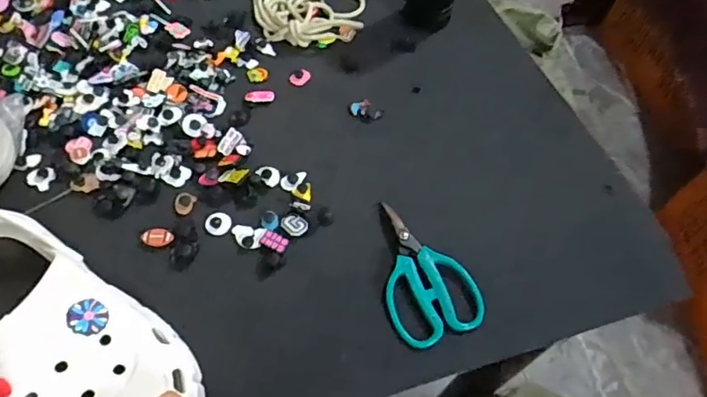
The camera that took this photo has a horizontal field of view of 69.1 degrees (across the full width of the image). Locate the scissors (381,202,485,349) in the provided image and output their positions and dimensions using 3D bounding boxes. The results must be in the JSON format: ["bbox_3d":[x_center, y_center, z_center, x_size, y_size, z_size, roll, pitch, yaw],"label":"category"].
[{"bbox_3d":[0.061,0.065,0.484,0.083,0.011,0.139,-16,59,-15],"label":"scissors"}]

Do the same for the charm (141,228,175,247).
[{"bbox_3d":[-0.187,0.038,0.490,0.030,0.007,0.019,11,56,3],"label":"charm"}]

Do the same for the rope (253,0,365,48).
[{"bbox_3d":[-0.061,-0.253,0.678,0.148,0.029,0.129,4,56,-2],"label":"rope"}]

